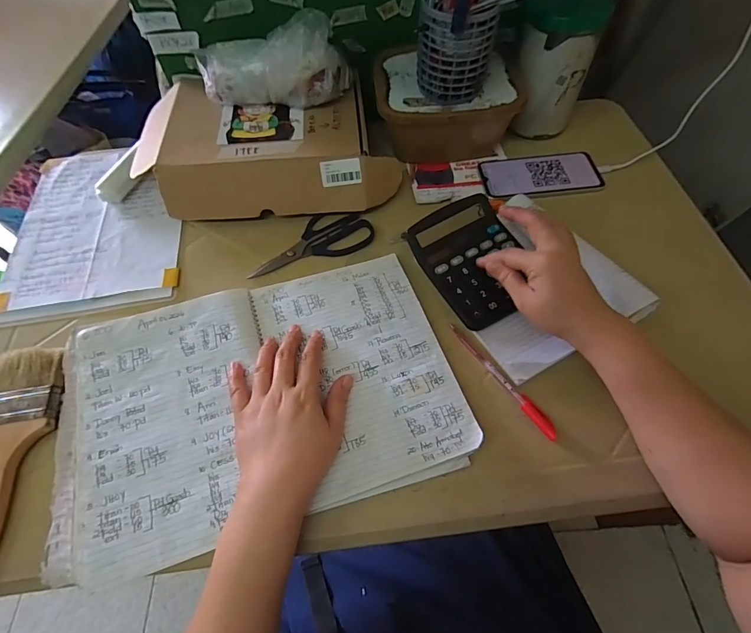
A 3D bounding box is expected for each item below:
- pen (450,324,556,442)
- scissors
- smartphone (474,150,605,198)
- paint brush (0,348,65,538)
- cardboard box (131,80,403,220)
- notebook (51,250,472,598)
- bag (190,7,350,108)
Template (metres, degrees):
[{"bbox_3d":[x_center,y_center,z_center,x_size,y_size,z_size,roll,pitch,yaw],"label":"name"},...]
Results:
[{"bbox_3d":[0.129,0.062,0.414,0.014,0.007,0.148,-31,64,-16],"label":"pen"},{"bbox_3d":[-0.084,-0.095,0.514,0.161,0.005,0.067,-22,62,-11],"label":"scissors"},{"bbox_3d":[0.229,-0.200,0.563,0.157,0.010,0.081,-5,60,-2],"label":"smartphone"},{"bbox_3d":[-0.346,0.128,0.378,0.073,0.015,0.216,-10,60,-5],"label":"paint brush"},{"bbox_3d":[-0.150,-0.233,0.561,0.344,0.073,0.206,-3,60,-1],"label":"cardboard box"},{"bbox_3d":[-0.117,0.076,0.402,0.381,0.020,0.246,-16,61,-8],"label":"notebook"},{"bbox_3d":[-0.136,-0.327,0.522,0.198,0.089,0.071,-2,60,0],"label":"bag"}]

